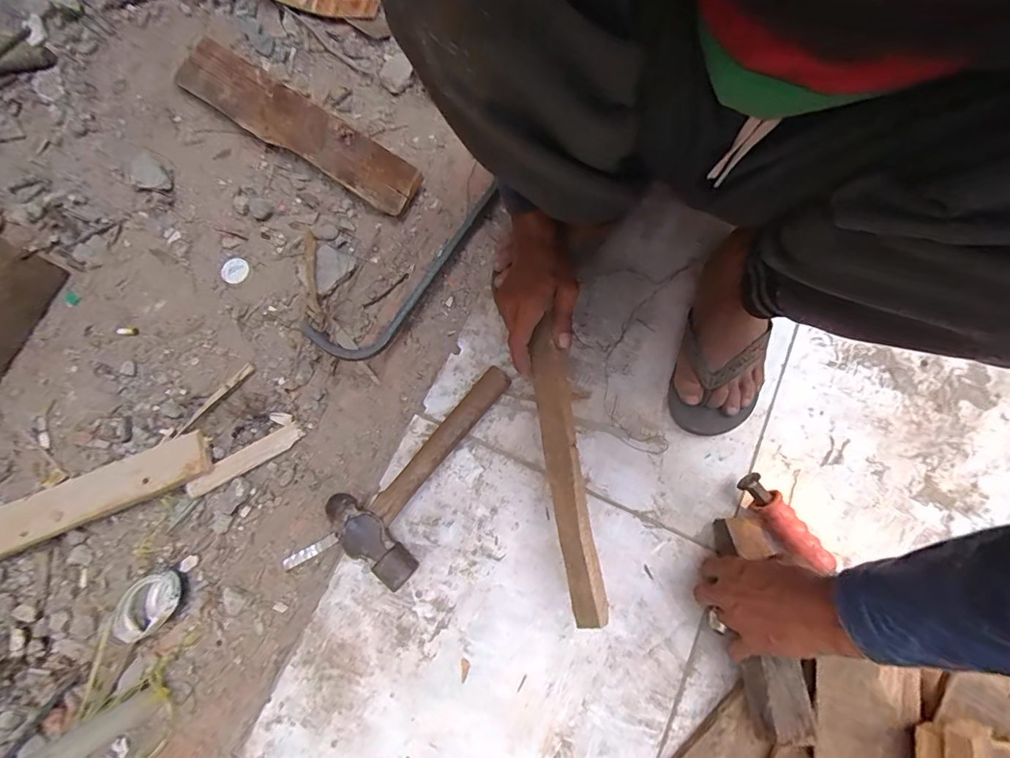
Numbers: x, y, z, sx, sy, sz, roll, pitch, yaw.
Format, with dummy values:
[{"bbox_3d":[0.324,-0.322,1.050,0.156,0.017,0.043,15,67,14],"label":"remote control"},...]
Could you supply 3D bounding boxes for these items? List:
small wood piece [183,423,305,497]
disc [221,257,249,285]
[{"bbox_3d":[-0.329,0.101,0.561,0.148,0.007,0.028,-28,77,-7],"label":"small wood piece"},{"bbox_3d":[-0.388,-0.156,0.641,0.034,0.011,0.040,-2,76,0],"label":"disc"}]

